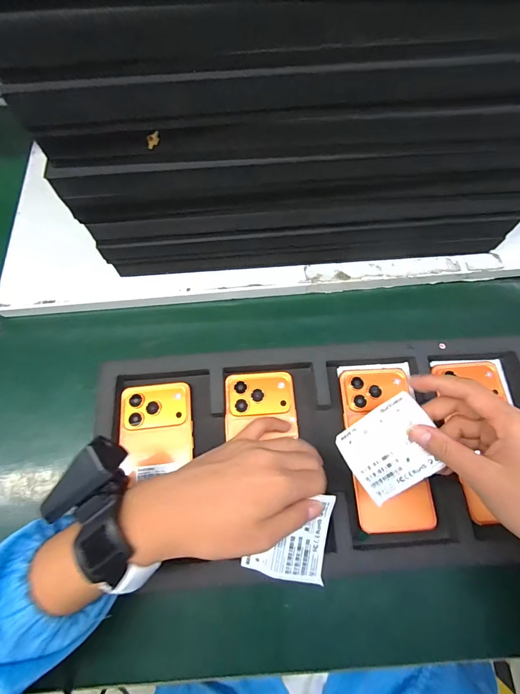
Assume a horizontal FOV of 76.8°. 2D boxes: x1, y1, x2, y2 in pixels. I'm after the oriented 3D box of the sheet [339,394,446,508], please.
[{"bbox_3d":[0.120,0.092,0.300,0.082,0.007,0.070,-37,62,11],"label":"sheet"}]

